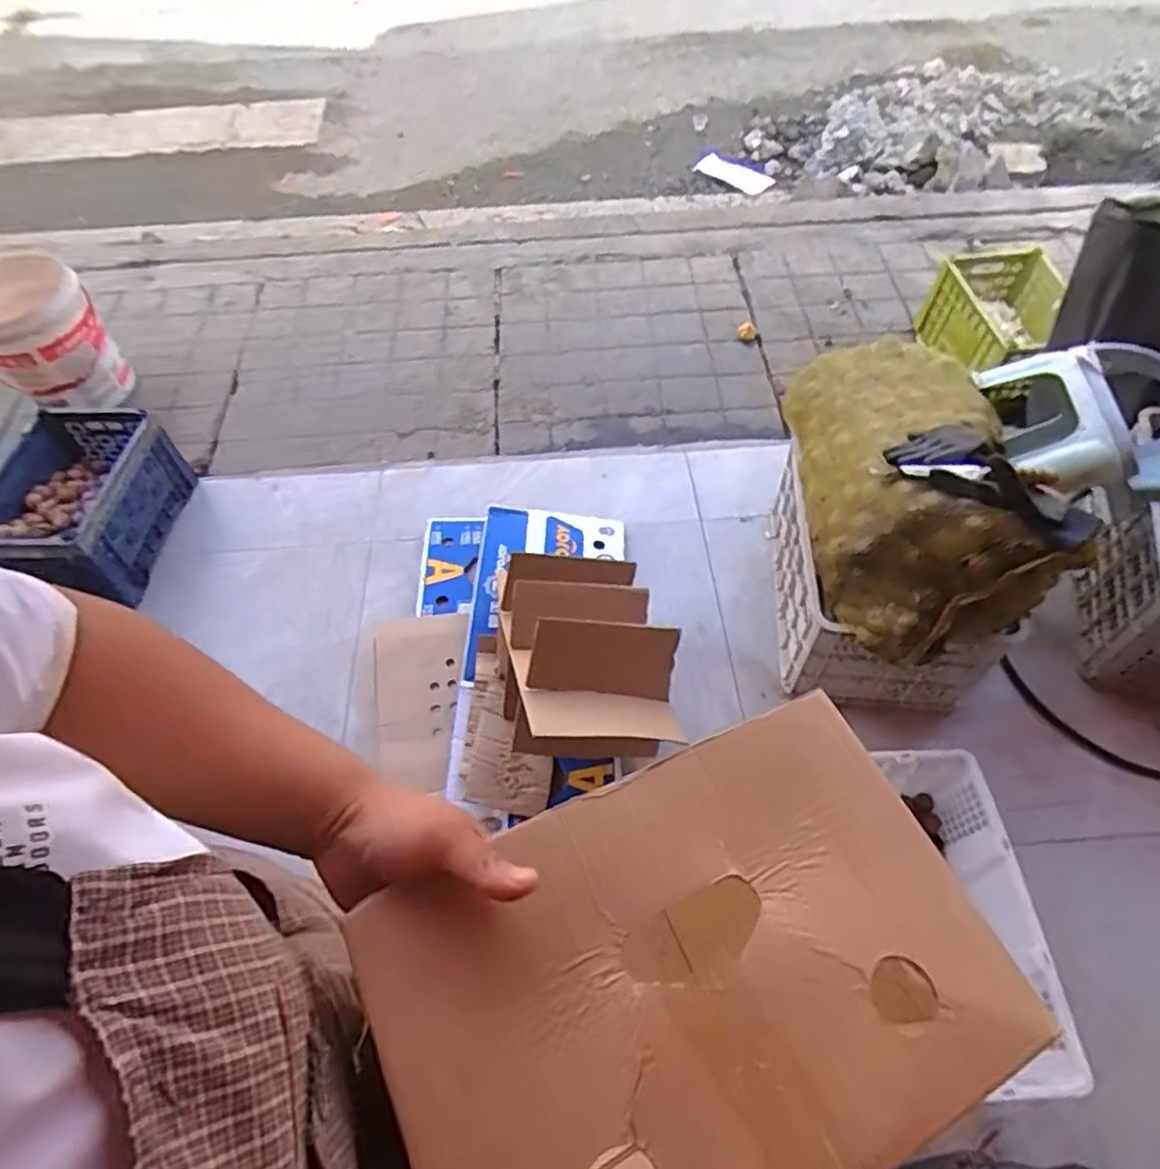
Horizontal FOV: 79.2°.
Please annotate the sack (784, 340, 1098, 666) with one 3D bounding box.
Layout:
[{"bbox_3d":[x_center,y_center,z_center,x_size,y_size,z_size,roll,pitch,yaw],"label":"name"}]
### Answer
[{"bbox_3d":[0.622,-0.237,1.316,0.354,0.278,0.733,1,56,3],"label":"sack"}]

